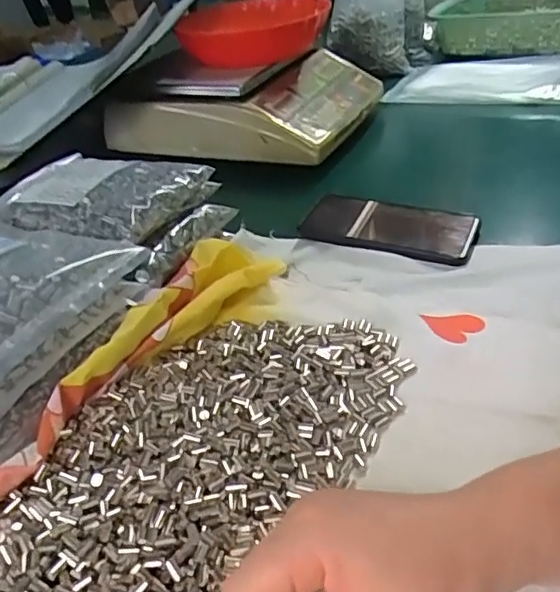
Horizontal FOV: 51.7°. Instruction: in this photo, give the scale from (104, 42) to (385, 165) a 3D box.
[{"bbox_3d":[-0.048,-0.281,0.816,0.335,0.094,0.254,7,38,19],"label":"scale"}]

